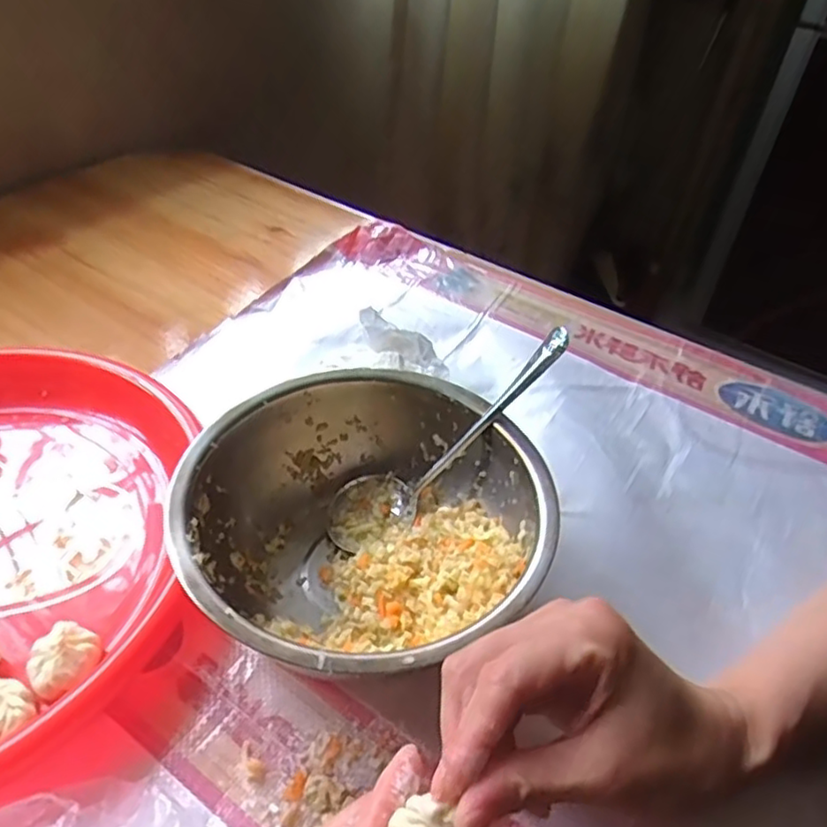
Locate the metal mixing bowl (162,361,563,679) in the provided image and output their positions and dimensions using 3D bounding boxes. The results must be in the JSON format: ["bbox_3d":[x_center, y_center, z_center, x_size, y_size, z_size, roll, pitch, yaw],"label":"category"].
[{"bbox_3d":[-0.026,0.064,0.349,0.177,0.074,0.175,2,43,-2],"label":"metal mixing bowl"}]

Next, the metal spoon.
[{"bbox_3d":[0.020,0.016,0.372,0.030,0.174,0.047,30,27,-37],"label":"metal spoon"}]

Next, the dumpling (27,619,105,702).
[{"bbox_3d":[-0.168,0.120,0.316,0.029,0.022,0.034,19,45,16],"label":"dumpling"}]

